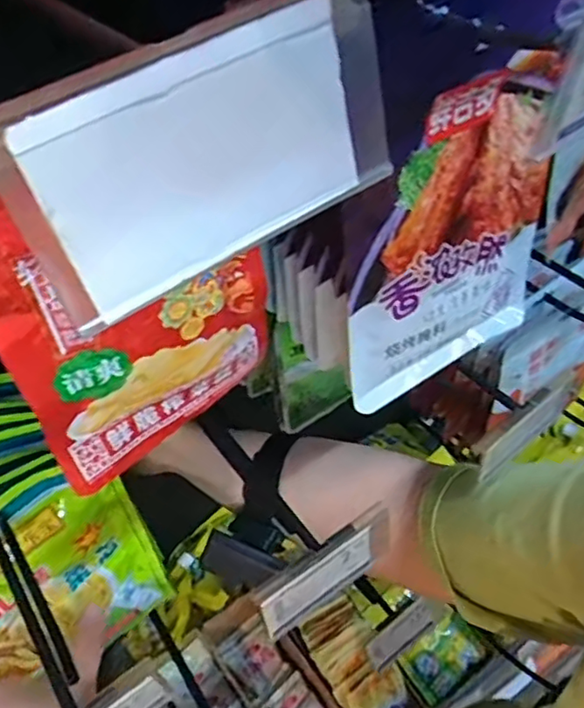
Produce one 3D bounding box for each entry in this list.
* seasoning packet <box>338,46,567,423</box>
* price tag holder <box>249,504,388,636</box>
[{"bbox_3d":[0.077,-0.053,0.291,0.123,0.147,0.025,-27,53,-18],"label":"seasoning packet"},{"bbox_3d":[0.016,0.110,0.309,0.071,0.034,0.014,-31,54,-21],"label":"price tag holder"}]

